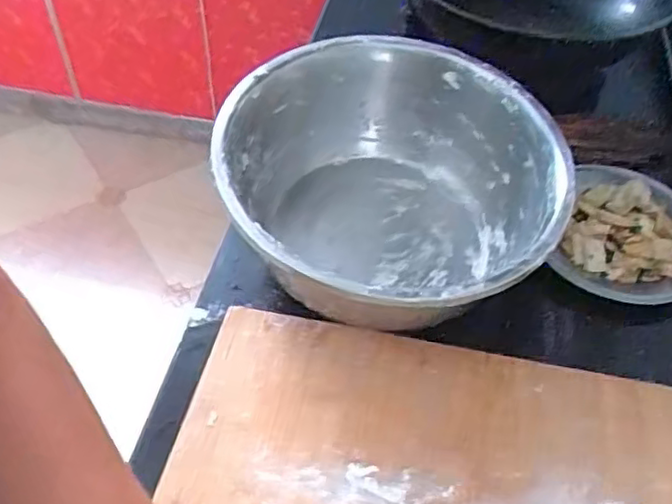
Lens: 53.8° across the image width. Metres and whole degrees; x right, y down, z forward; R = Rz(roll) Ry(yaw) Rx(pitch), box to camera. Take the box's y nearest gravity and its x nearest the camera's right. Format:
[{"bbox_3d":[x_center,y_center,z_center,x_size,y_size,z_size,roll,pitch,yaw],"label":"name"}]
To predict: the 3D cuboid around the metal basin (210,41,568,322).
[{"bbox_3d":[0.053,-0.060,0.680,0.320,0.139,0.332,2,48,-2],"label":"metal basin"}]

